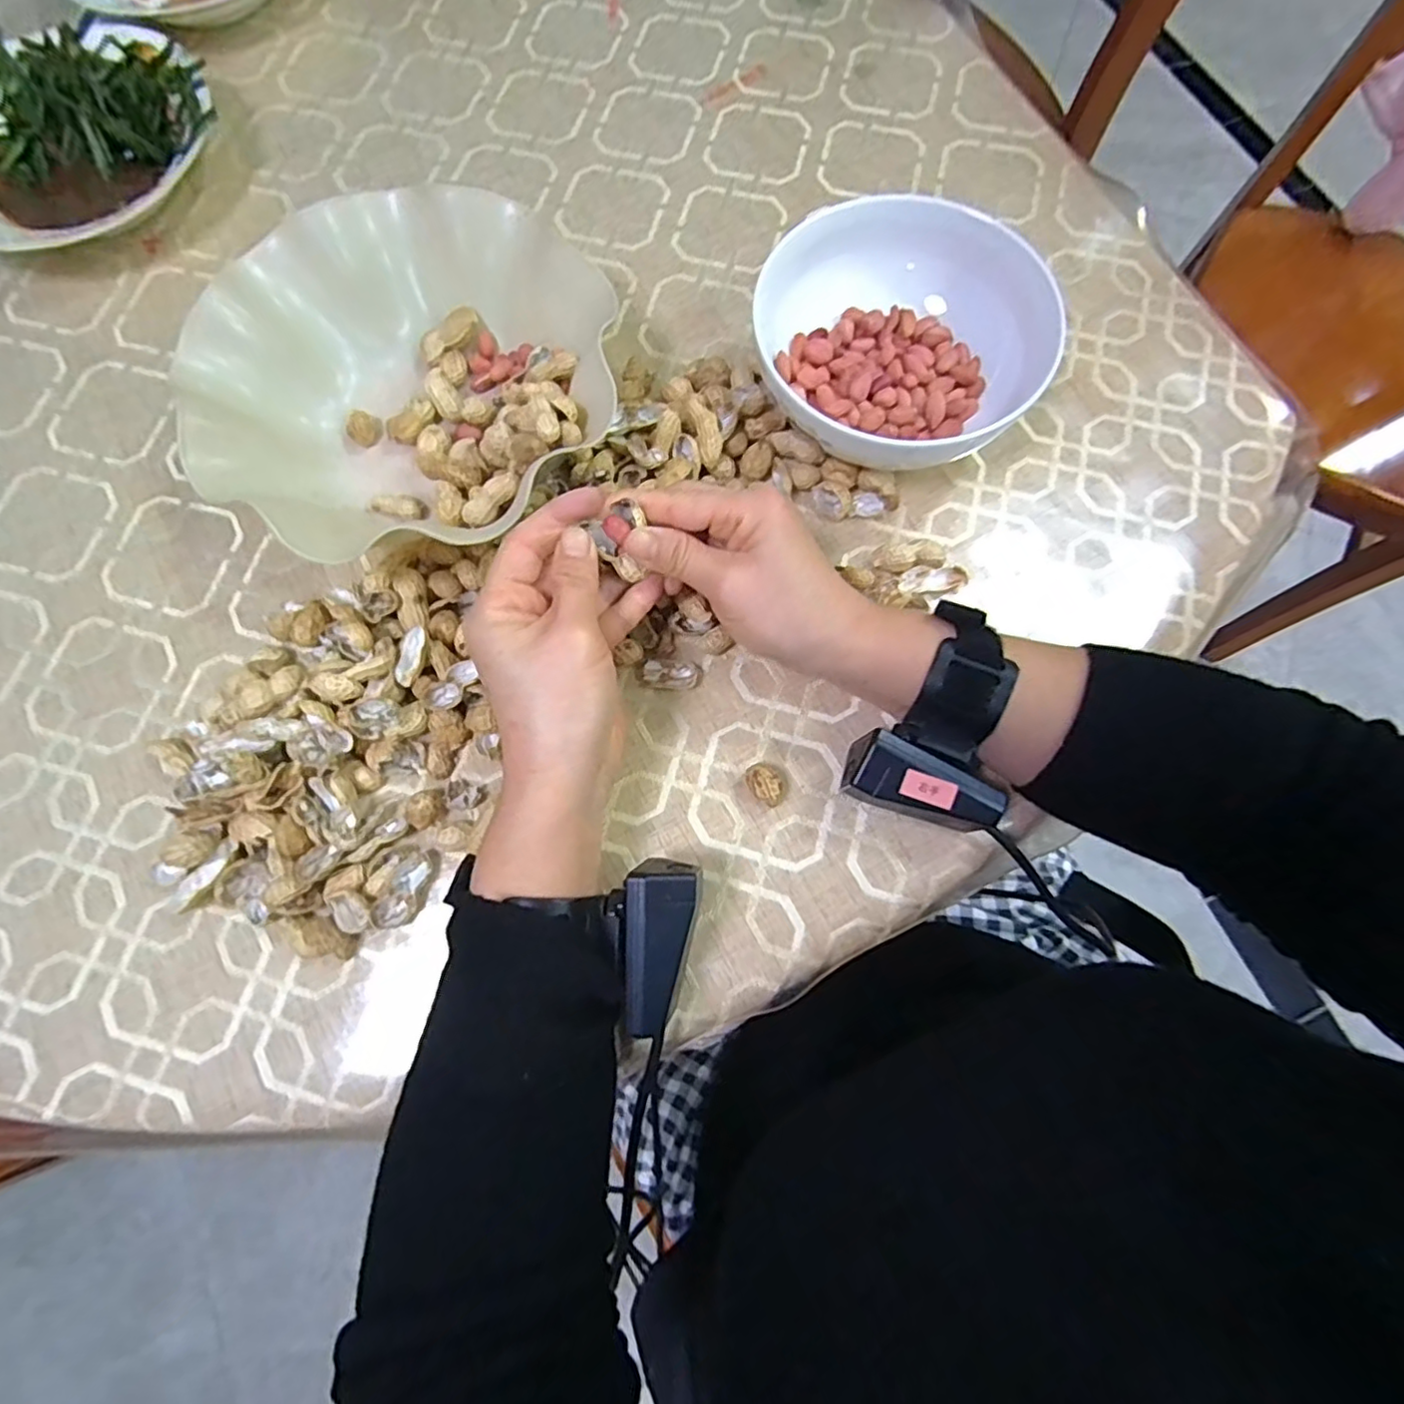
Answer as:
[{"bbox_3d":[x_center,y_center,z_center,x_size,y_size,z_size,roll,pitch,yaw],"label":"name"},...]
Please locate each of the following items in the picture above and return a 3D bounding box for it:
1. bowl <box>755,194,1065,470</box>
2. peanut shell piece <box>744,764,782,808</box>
[{"bbox_3d":[0.103,-0.203,0.359,0.154,0.064,0.143,0,75,2],"label":"bowl"},{"bbox_3d":[0.032,0.043,0.318,0.015,0.017,0.022,-28,76,-6],"label":"peanut shell piece"}]

